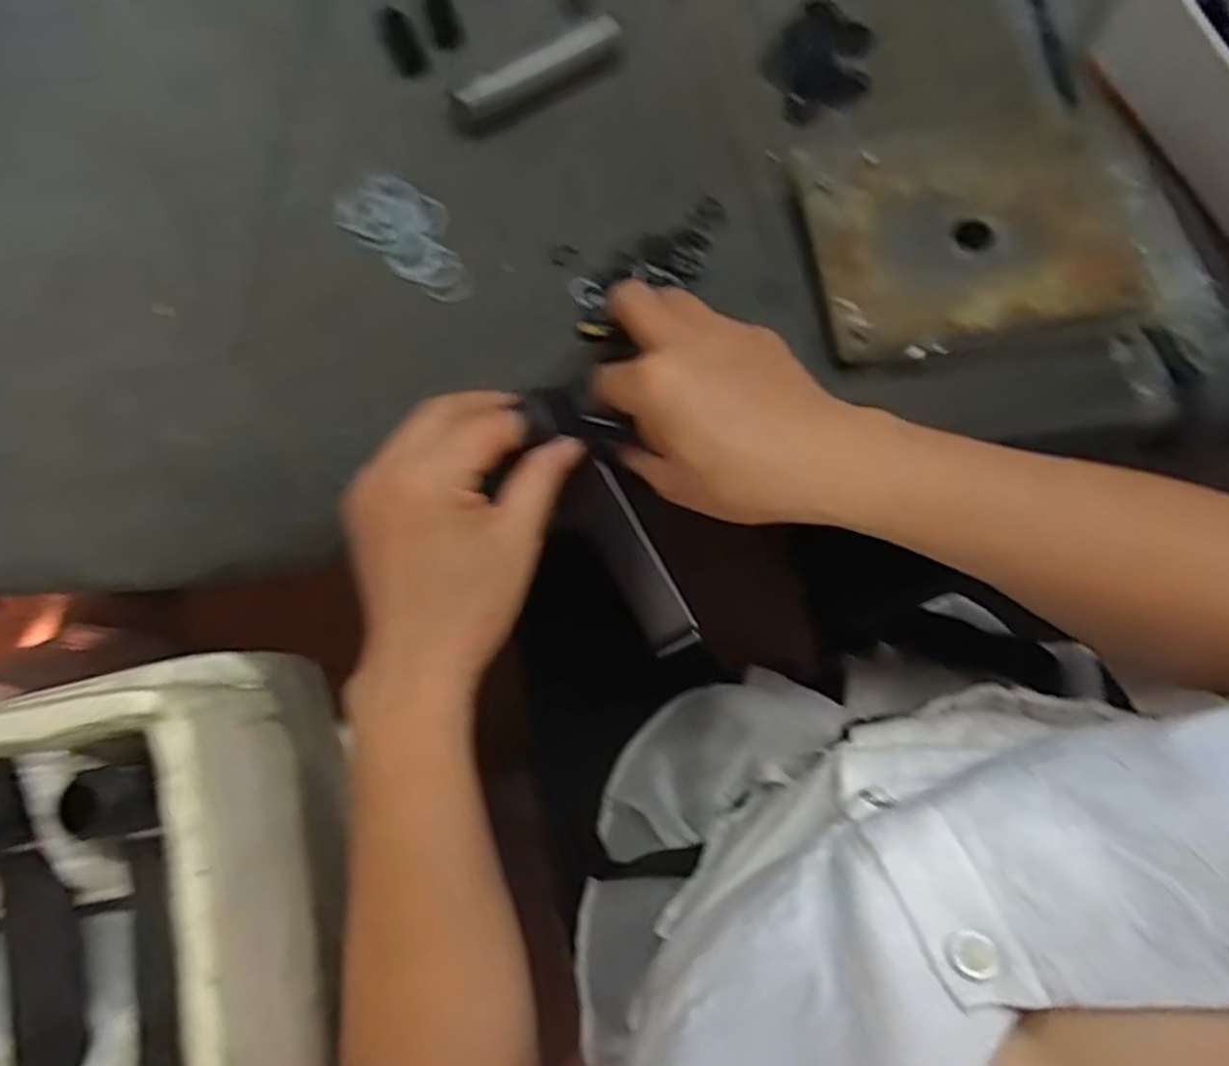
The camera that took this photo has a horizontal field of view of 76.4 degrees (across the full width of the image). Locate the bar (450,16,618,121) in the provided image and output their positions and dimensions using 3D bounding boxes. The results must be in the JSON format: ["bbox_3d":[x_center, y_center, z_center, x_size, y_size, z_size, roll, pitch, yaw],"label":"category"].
[{"bbox_3d":[-0.039,-0.244,0.414,0.094,0.017,0.018,-36,81,-7],"label":"bar"}]

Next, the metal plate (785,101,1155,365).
[{"bbox_3d":[0.182,-0.156,0.392,0.167,0.012,0.128,-9,79,-3],"label":"metal plate"}]

